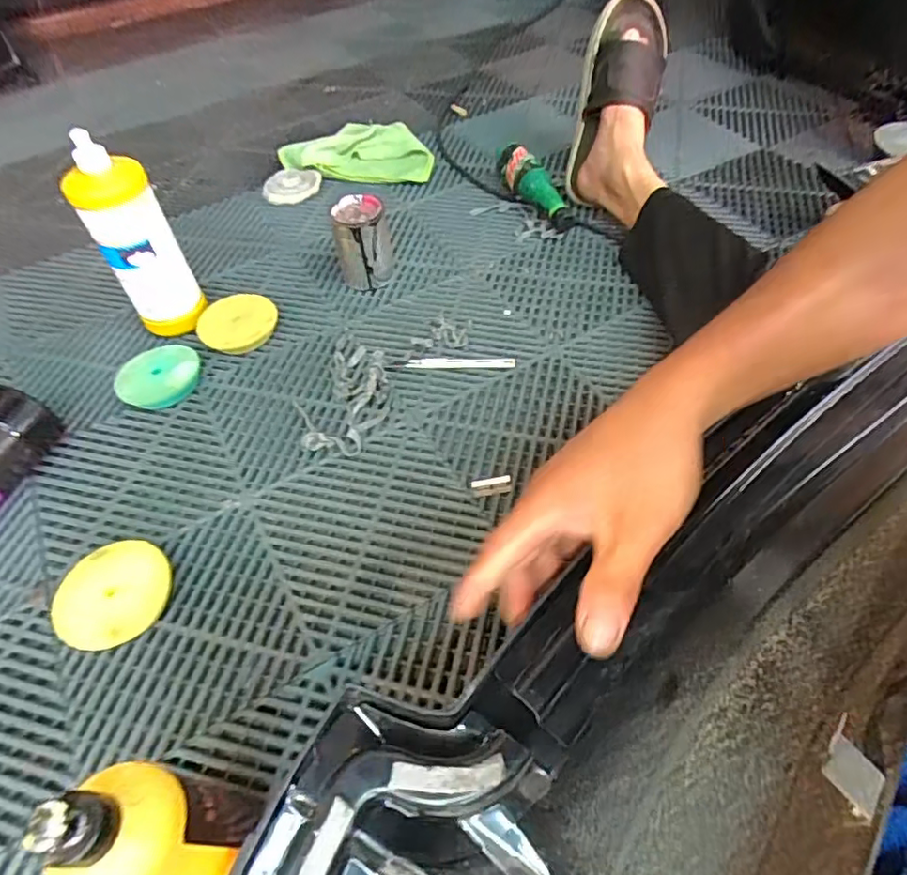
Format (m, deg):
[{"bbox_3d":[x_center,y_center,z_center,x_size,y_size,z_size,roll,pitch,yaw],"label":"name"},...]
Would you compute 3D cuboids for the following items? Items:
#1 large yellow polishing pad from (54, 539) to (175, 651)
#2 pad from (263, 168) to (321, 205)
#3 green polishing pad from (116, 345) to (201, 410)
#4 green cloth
[{"bbox_3d":[-0.310,0.145,0.531,0.089,0.032,0.099,13,55,14],"label":"large yellow polishing pad"},{"bbox_3d":[-0.267,-0.417,0.956,0.095,0.023,0.081,-11,53,-4],"label":"pad"},{"bbox_3d":[-0.353,-0.073,0.694,0.096,0.029,0.086,-36,59,-22],"label":"green polishing pad"},{"bbox_3d":[-0.164,-0.490,0.990,0.253,0.036,0.140,0,53,4],"label":"green cloth"}]

